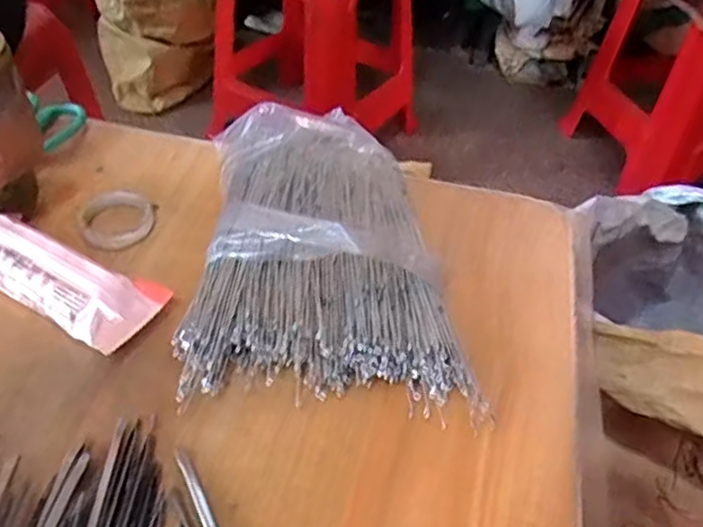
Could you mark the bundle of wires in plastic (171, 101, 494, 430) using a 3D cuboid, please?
[{"bbox_3d":[-0.014,-0.020,0.407,0.153,0.047,0.246,1,42,-2],"label":"bundle of wires in plastic"}]

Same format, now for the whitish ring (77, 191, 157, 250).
[{"bbox_3d":[-0.152,-0.026,0.427,0.045,0.014,0.050,-4,42,-8],"label":"whitish ring"}]

